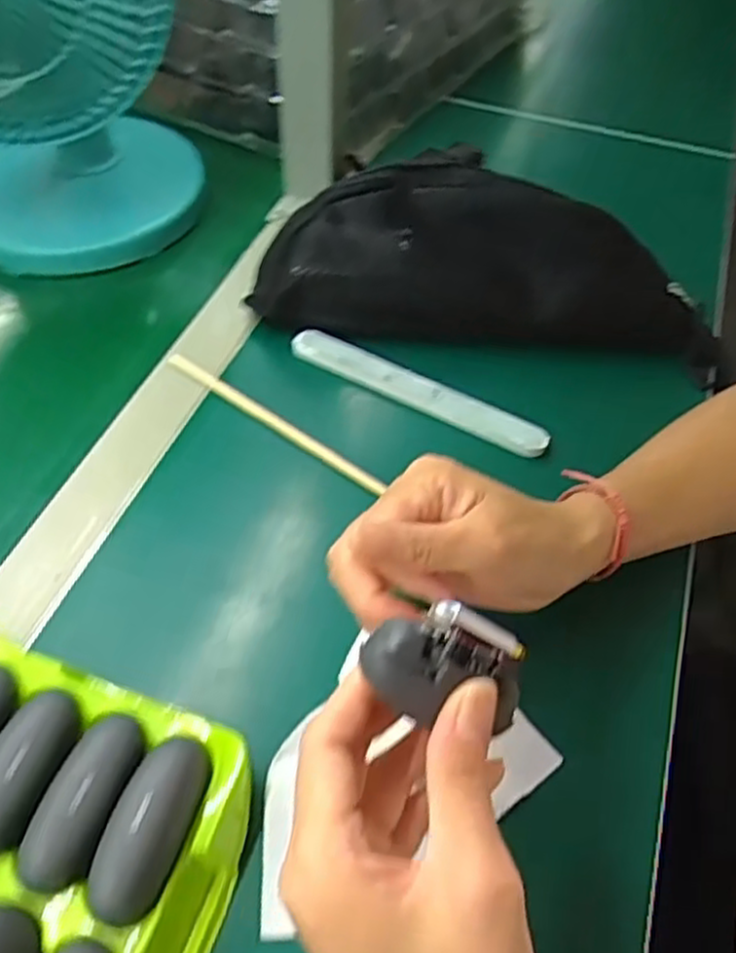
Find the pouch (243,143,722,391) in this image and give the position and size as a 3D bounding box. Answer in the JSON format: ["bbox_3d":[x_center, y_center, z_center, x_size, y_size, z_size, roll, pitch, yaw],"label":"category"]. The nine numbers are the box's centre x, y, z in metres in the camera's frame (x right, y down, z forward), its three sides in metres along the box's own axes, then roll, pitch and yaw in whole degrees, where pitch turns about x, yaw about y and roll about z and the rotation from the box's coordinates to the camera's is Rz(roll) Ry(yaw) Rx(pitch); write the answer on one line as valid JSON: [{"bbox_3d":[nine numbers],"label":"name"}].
[{"bbox_3d":[0.082,-0.139,0.497,0.307,0.093,0.080,7,52,3],"label":"pouch"}]

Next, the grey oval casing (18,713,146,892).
[{"bbox_3d":[-0.108,0.119,0.291,0.027,0.019,0.065,14,52,9],"label":"grey oval casing"}]

